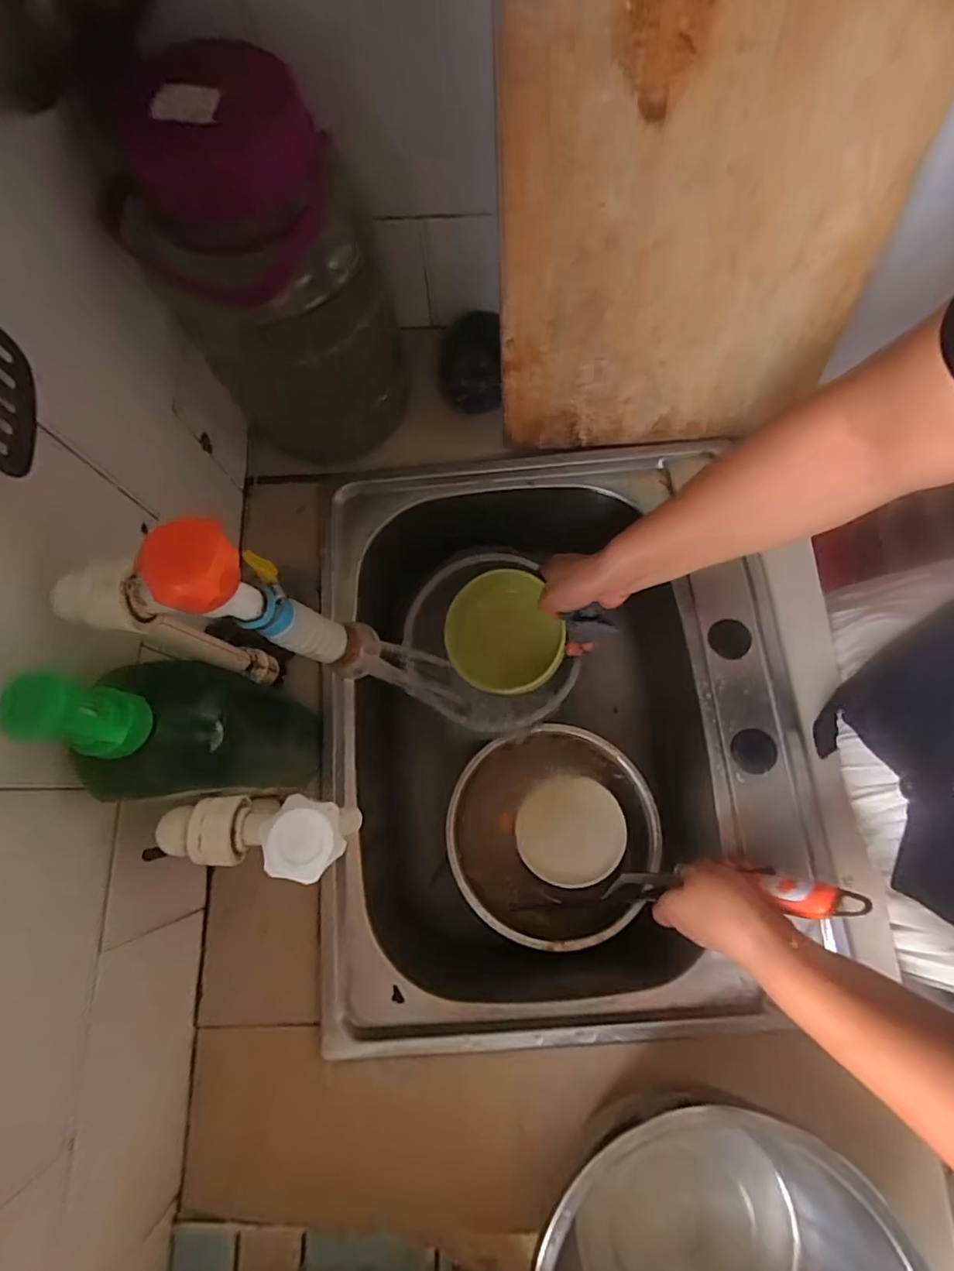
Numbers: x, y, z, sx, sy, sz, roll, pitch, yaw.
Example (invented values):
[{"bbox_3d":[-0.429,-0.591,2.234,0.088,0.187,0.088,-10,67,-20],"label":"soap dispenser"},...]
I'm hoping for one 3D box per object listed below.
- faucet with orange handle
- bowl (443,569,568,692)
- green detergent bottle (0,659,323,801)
[{"bbox_3d":[-0.148,-0.018,0.329,0.135,0.166,0.049,1,75,2],"label":"faucet with orange handle"},{"bbox_3d":[0.029,-0.005,0.580,0.120,0.049,0.115,0,75,1],"label":"bowl"},{"bbox_3d":[-0.181,0.061,0.363,0.086,0.272,0.076,20,76,7],"label":"green detergent bottle"}]

